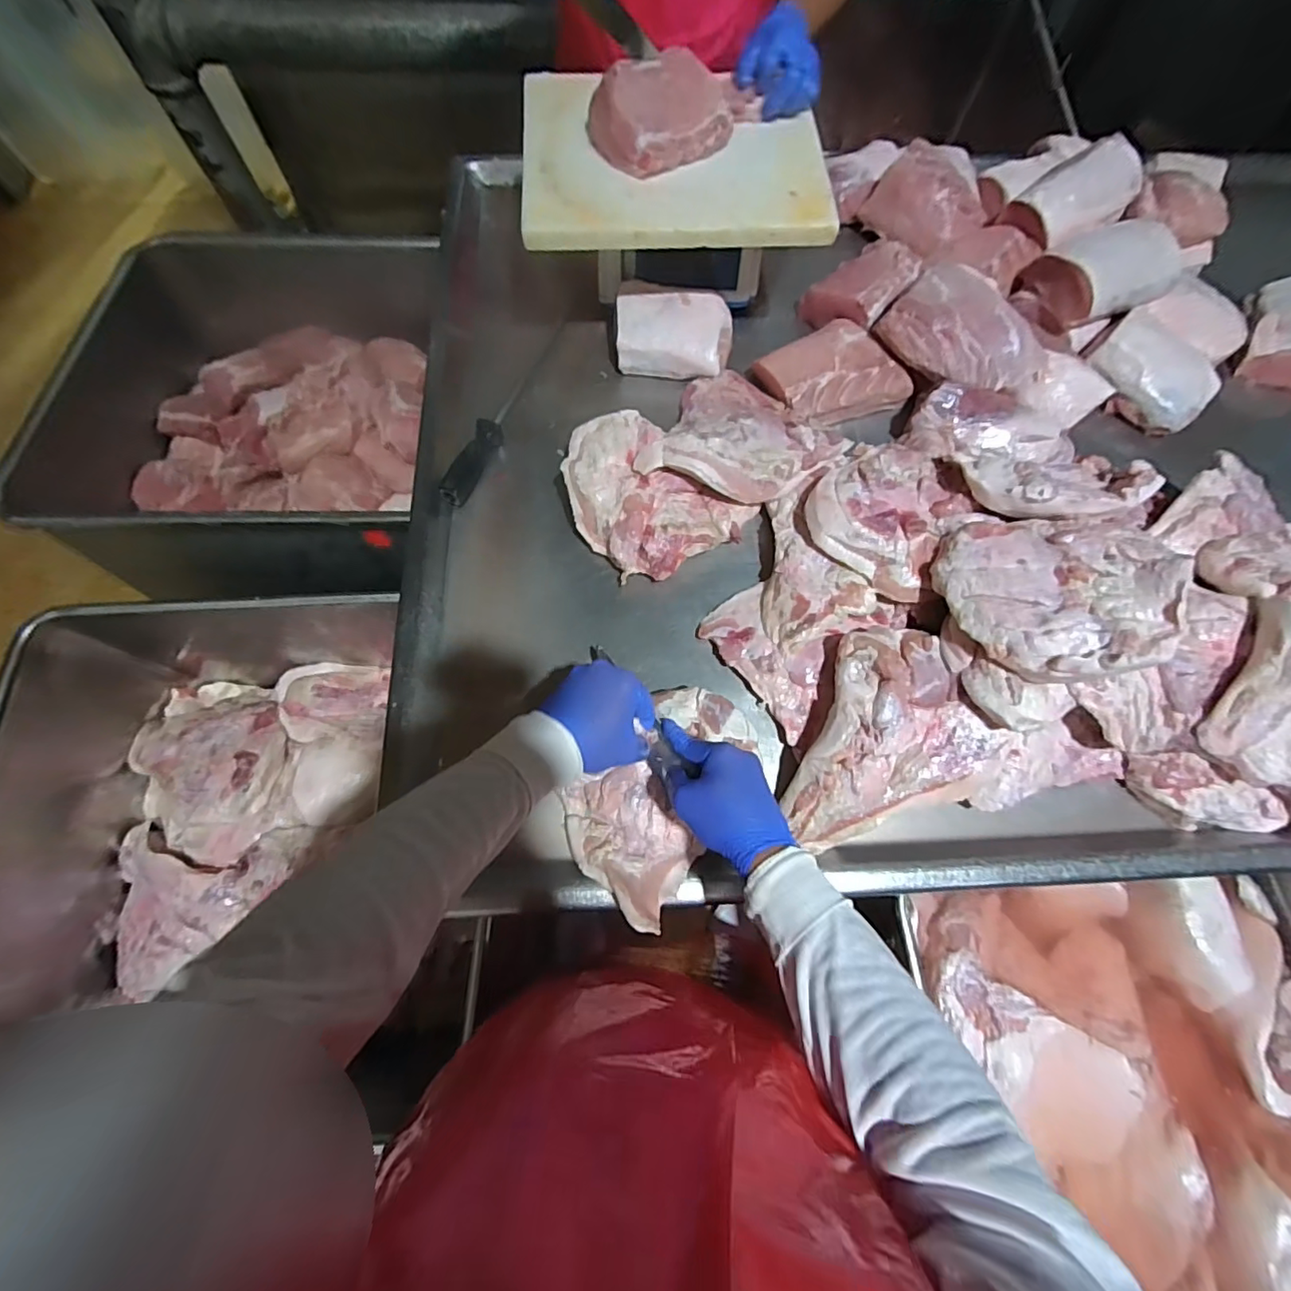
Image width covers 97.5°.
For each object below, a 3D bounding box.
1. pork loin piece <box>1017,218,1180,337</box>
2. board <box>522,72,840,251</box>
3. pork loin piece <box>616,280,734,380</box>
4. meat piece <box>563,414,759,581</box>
[{"bbox_3d":[0.630,-0.508,0.777,0.178,0.075,0.119,-15,70,-8],"label":"pork loin piece"},{"bbox_3d":[0.035,-0.589,0.691,0.365,0.028,0.244,-1,74,-2],"label":"board"},{"bbox_3d":[0.039,-0.440,0.788,0.163,0.063,0.119,9,69,2],"label":"pork loin piece"},{"bbox_3d":[0.001,-0.185,0.693,0.182,0.078,0.215,-38,75,-15],"label":"meat piece"}]

